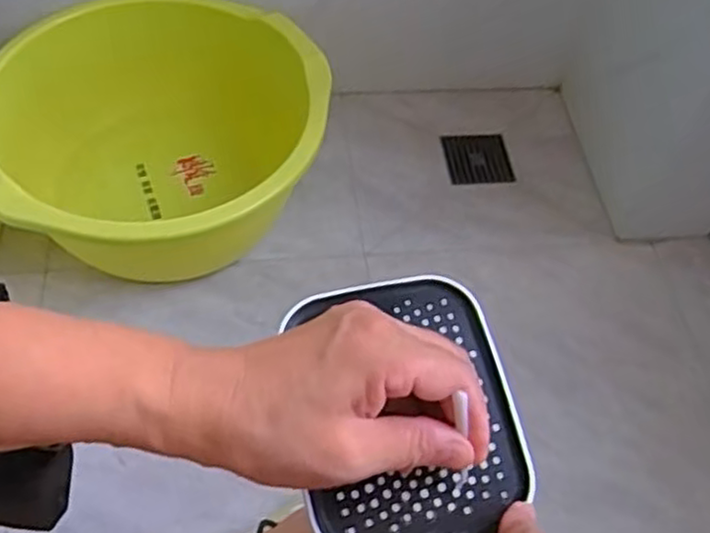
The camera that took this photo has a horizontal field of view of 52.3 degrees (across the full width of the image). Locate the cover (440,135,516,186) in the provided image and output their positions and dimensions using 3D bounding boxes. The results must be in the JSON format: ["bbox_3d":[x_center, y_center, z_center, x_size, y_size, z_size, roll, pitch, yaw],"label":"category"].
[{"bbox_3d":[0.183,-0.161,1.080,0.098,0.007,0.102,-5,60,-7],"label":"cover"}]

